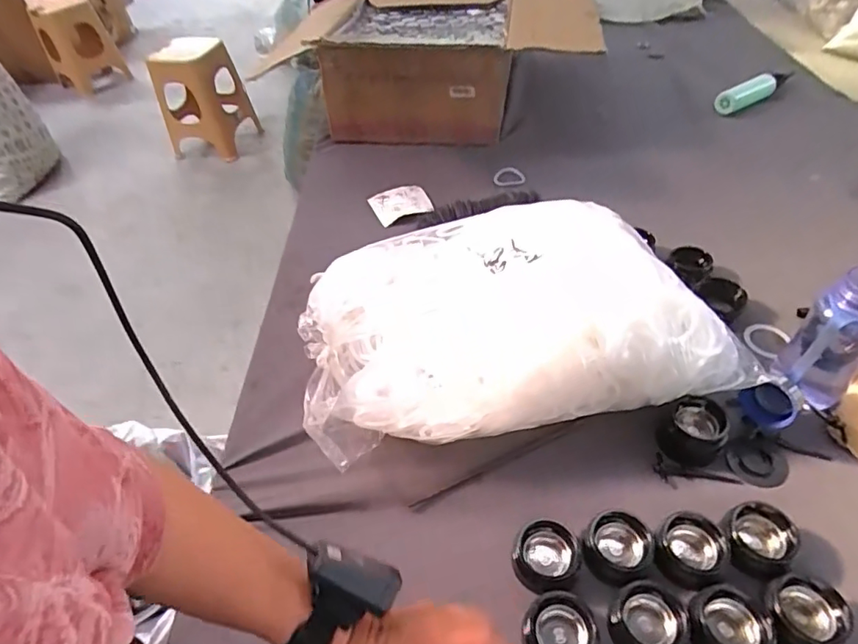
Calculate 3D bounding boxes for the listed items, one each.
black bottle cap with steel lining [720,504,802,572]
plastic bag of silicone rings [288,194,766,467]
[{"bbox_3d":[0.326,0.214,0.532,0.067,0.034,0.062,0,46,6],"label":"black bottle cap with steel lining"},{"bbox_3d":[0.087,-0.021,0.651,0.497,0.130,0.287,-9,47,-5],"label":"plastic bag of silicone rings"}]

